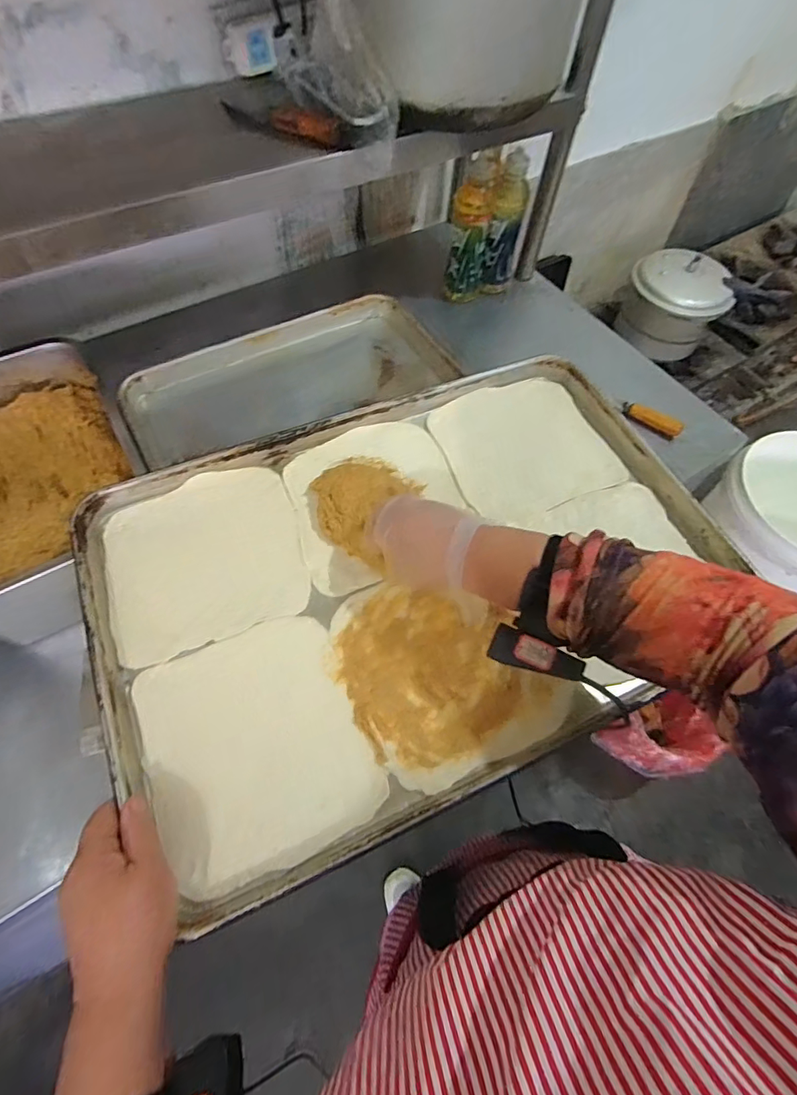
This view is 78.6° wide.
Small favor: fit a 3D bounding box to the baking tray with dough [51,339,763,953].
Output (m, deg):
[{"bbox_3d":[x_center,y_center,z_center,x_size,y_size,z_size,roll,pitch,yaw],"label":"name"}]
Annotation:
[{"bbox_3d":[0.022,0.013,0.489,0.595,0.038,0.397,-21,62,-14],"label":"baking tray with dough"}]

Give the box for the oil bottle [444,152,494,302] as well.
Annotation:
[{"bbox_3d":[0.129,-0.571,0.887,0.072,0.214,0.080,11,59,4],"label":"oil bottle"}]

